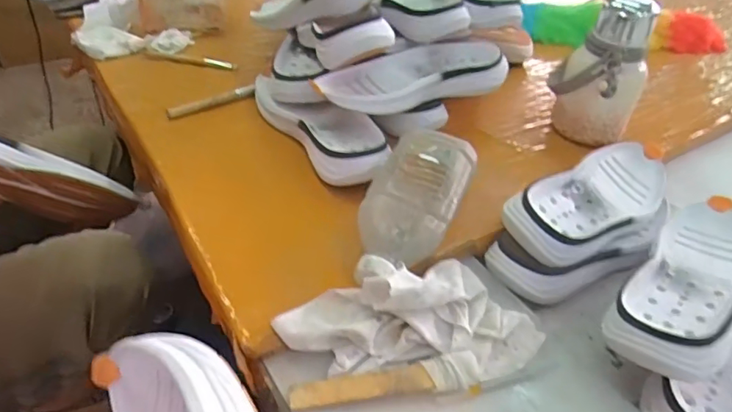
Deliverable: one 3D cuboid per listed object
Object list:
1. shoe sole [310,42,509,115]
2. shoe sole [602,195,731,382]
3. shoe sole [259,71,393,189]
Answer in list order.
[{"bbox_3d":[0.060,-0.170,0.690,0.256,0.040,0.097,-13,39,-20],"label":"shoe sole"},{"bbox_3d":[0.323,0.073,0.522,0.091,0.060,0.237,28,43,30],"label":"shoe sole"},{"bbox_3d":[-0.058,-0.102,0.681,0.093,0.044,0.266,-17,41,-25],"label":"shoe sole"}]

